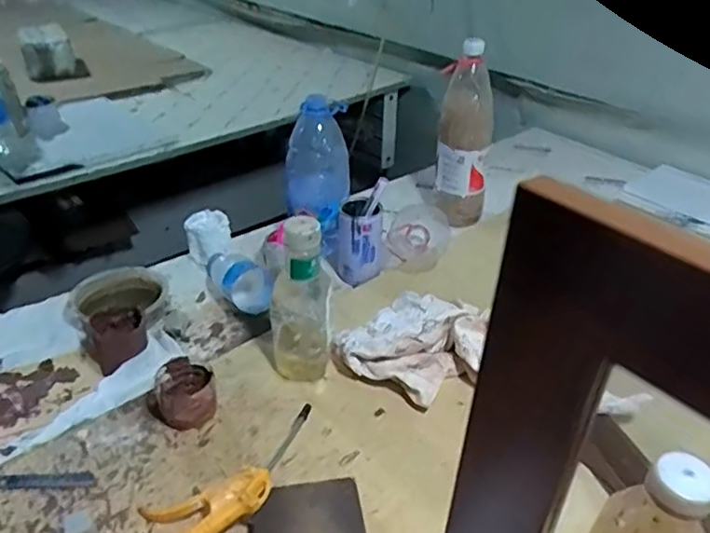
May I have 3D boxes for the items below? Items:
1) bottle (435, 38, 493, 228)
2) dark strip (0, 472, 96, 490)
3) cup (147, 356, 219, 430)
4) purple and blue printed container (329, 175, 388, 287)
[{"bbox_3d":[0.182,-0.215,1.040,0.081,0.292,0.072,6,34,8],"label":"bottle"},{"bbox_3d":[-0.308,0.212,0.623,0.094,0.004,0.018,-1,33,-2],"label":"dark strip"},{"bbox_3d":[-0.189,0.144,0.694,0.070,0.052,0.074,1,33,0],"label":"cup"},{"bbox_3d":[0.006,-0.052,0.929,0.072,0.146,0.078,6,34,8],"label":"purple and blue printed container"}]

